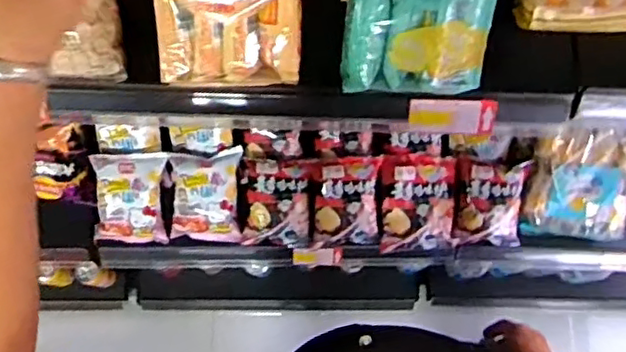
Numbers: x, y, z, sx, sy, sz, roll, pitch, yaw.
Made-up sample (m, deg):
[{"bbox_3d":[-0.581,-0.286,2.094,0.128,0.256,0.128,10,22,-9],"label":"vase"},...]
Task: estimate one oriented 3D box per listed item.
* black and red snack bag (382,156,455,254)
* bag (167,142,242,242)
[{"bbox_3d":[0.194,0.051,1.201,0.145,0.045,0.180,-1,96,-3],"label":"black and red snack bag"},{"bbox_3d":[-0.202,0.035,1.172,0.130,0.062,0.165,0,75,-1],"label":"bag"}]

